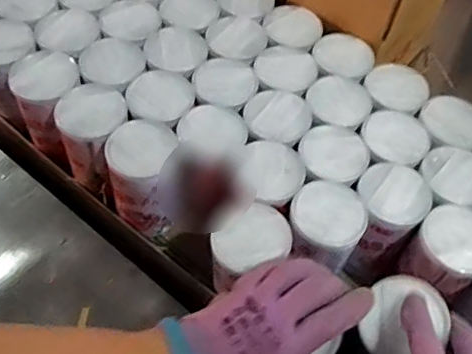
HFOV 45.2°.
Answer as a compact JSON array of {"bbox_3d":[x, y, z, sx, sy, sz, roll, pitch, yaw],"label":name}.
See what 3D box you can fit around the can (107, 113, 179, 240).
[{"bbox_3d":[-0.087,0.003,0.546,0.065,0.103,0.070,-1,58,-5],"label":"can"}]

